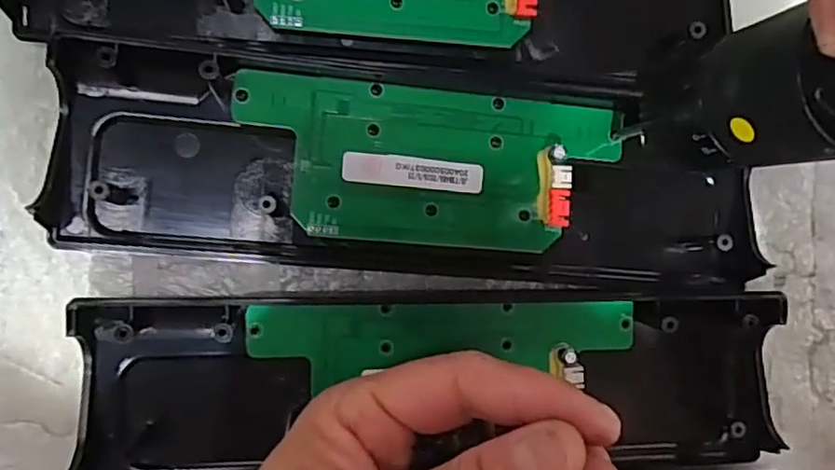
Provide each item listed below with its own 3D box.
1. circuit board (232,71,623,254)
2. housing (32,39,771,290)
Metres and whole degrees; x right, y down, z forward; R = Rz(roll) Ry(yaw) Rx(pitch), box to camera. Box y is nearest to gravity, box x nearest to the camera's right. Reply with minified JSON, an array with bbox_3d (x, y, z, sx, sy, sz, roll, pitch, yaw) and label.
[{"bbox_3d":[0.005,-0.024,0.221,0.132,0.011,0.054,5,93,-7],"label":"circuit board"},{"bbox_3d":[0.005,-0.020,0.221,0.243,0.016,0.066,5,93,-7],"label":"housing"}]

